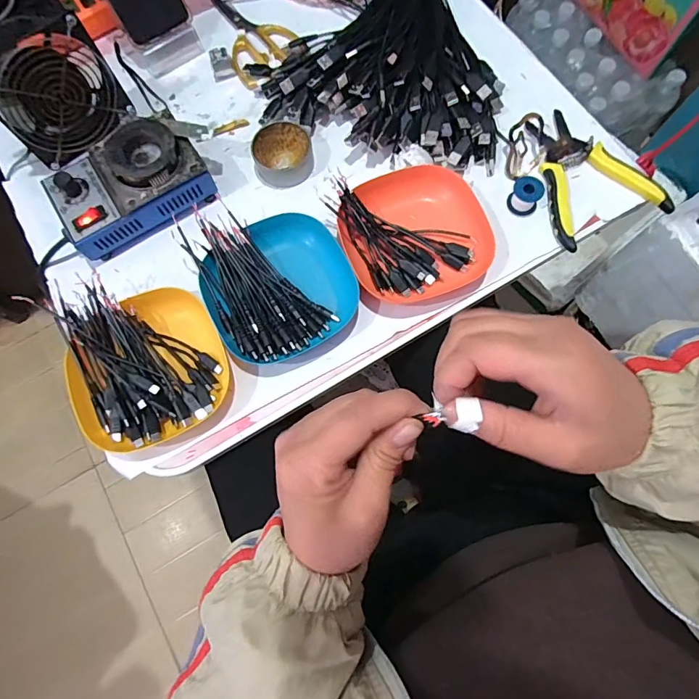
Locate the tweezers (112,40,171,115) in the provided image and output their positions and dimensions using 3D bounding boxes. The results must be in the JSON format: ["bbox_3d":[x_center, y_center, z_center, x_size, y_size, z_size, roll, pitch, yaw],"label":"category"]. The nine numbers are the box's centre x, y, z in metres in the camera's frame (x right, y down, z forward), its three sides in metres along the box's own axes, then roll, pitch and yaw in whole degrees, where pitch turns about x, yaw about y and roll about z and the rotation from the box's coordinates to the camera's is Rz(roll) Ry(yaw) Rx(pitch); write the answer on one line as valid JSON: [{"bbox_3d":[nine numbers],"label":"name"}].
[{"bbox_3d":[-0.254,-0.323,0.523,0.016,0.017,0.113,-37,77,-8],"label":"tweezers"}]

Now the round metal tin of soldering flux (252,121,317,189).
[{"bbox_3d":[-0.072,-0.211,0.474,0.063,0.025,0.062,-13,75,-2],"label":"round metal tin of soldering flux"}]

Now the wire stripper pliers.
[{"bbox_3d":[0.253,-0.187,0.458,0.117,0.016,0.157,-14,75,-2],"label":"wire stripper pliers"}]

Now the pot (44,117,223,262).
[{"bbox_3d":[-0.225,-0.169,0.450,0.152,0.063,0.100,-27,76,-5],"label":"pot"}]

